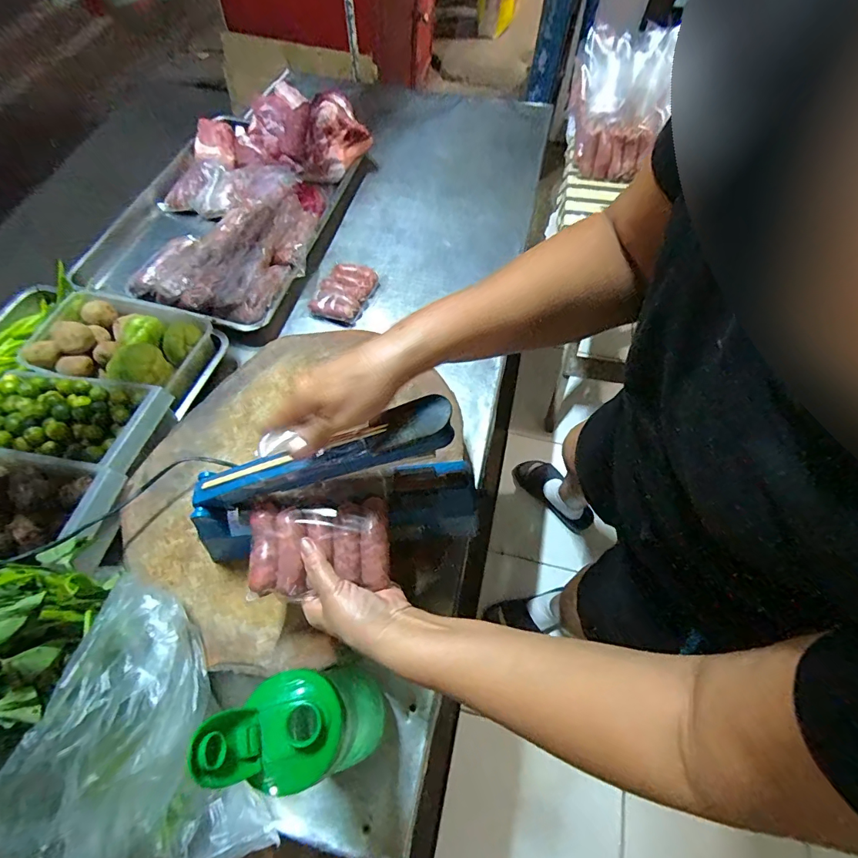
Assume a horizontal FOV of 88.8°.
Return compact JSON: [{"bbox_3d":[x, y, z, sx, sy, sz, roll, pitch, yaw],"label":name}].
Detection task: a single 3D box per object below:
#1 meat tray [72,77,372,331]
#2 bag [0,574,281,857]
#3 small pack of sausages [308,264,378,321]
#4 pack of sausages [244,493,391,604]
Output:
[{"bbox_3d":[-0.396,-0.480,0.886,0.419,0.115,0.597,16,62,7],"label":"meat tray"},{"bbox_3d":[-0.284,0.287,0.399,0.172,0.127,0.264,-25,65,-15],"label":"bag"},{"bbox_3d":[-0.160,-0.259,0.827,0.092,0.030,0.130,19,62,8],"label":"small pack of sausages"},{"bbox_3d":[-0.103,0.109,0.415,0.128,0.025,0.082,-3,61,-4],"label":"pack of sausages"}]

